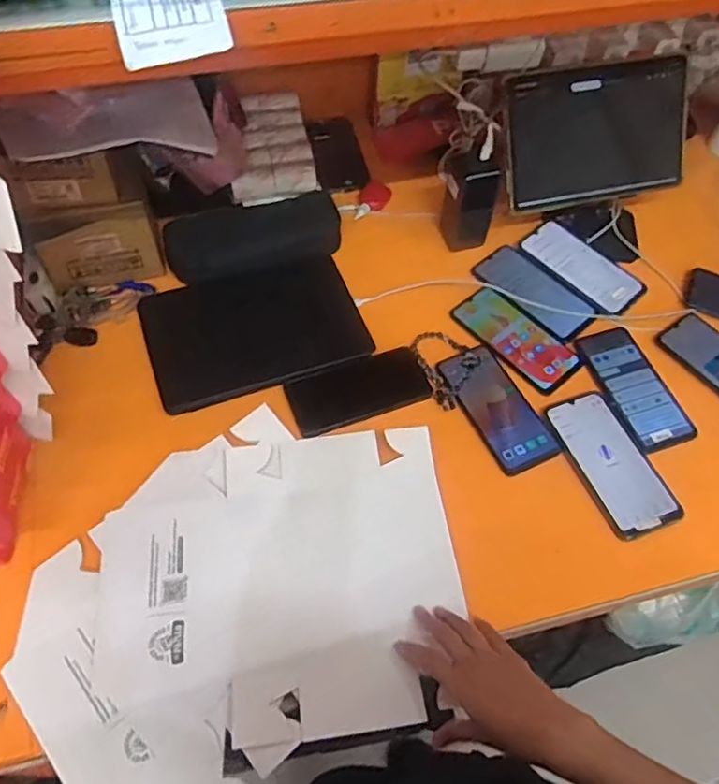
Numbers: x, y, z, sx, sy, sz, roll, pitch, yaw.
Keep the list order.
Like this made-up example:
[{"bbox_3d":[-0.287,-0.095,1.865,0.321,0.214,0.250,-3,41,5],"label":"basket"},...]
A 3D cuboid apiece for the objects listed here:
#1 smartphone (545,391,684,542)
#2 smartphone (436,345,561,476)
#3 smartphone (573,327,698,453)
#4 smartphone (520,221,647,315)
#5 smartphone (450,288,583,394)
[{"bbox_3d":[0.280,0.074,0.667,0.077,0.009,0.168,-17,60,-13],"label":"smartphone"},{"bbox_3d":[0.162,0.016,0.705,0.078,0.010,0.160,-20,61,-15],"label":"smartphone"},{"bbox_3d":[0.329,-0.007,0.716,0.076,0.010,0.160,-17,60,-13],"label":"smartphone"},{"bbox_3d":[0.308,-0.175,0.823,0.080,0.016,0.164,-39,73,-12],"label":"smartphone"},{"bbox_3d":[0.195,-0.070,0.748,0.069,0.011,0.161,-42,69,-6],"label":"smartphone"}]

